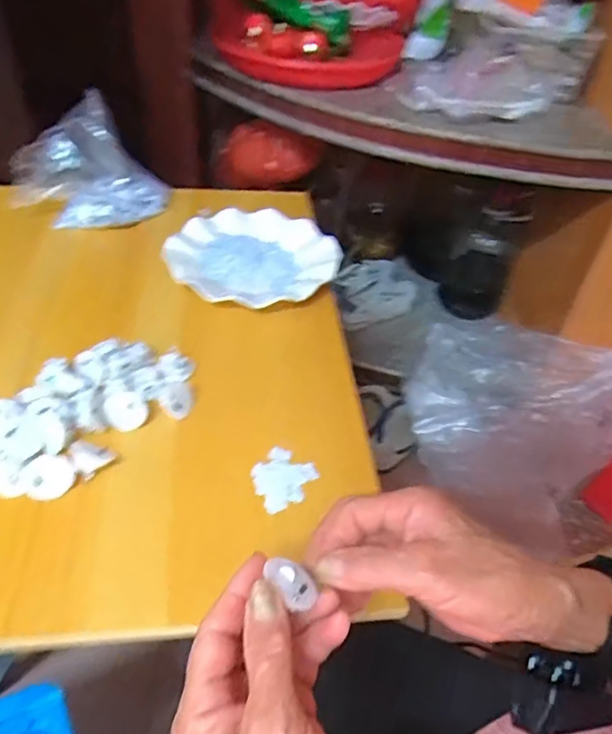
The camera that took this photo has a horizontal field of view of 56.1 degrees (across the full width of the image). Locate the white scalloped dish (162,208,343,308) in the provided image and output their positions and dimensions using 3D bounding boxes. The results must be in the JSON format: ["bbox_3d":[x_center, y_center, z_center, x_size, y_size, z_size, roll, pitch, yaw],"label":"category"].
[{"bbox_3d":[-0.062,-0.125,0.659,0.187,0.022,0.183,3,44,-3],"label":"white scalloped dish"}]

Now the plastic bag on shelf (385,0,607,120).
[{"bbox_3d":[0.339,-0.594,1.016,0.317,0.191,0.365,13,44,7],"label":"plastic bag on shelf"}]

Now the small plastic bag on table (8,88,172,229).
[{"bbox_3d":[-0.266,-0.246,0.703,0.146,0.104,0.138,19,45,13],"label":"small plastic bag on table"}]

